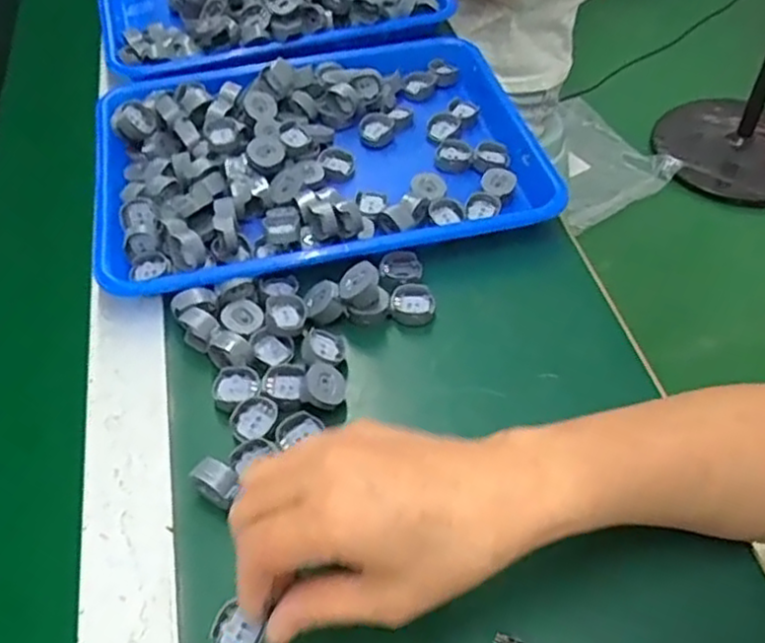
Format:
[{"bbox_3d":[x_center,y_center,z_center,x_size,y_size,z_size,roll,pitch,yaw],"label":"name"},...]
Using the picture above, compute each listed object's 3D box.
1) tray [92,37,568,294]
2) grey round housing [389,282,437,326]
[{"bbox_3d":[-0.054,-0.144,0.562,0.328,0.034,0.257,-12,51,-7],"label":"tray"},{"bbox_3d":[0.021,-0.012,0.482,0.030,0.008,0.032,1,53,-2],"label":"grey round housing"}]

